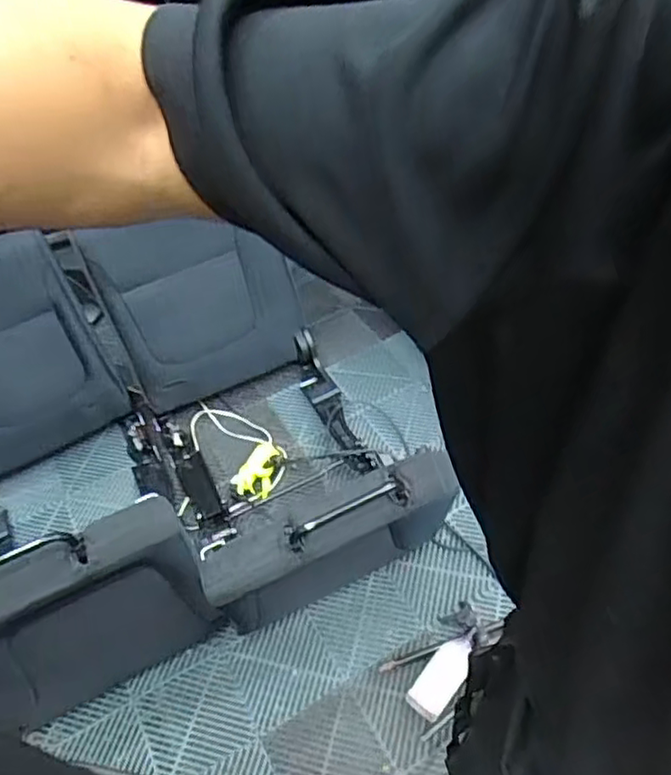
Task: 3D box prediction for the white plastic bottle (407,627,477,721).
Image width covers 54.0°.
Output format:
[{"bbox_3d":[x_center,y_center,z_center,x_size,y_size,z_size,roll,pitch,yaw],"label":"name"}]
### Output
[{"bbox_3d":[0.216,0.552,1.284,0.072,0.042,0.184,32,58,29],"label":"white plastic bottle"}]

